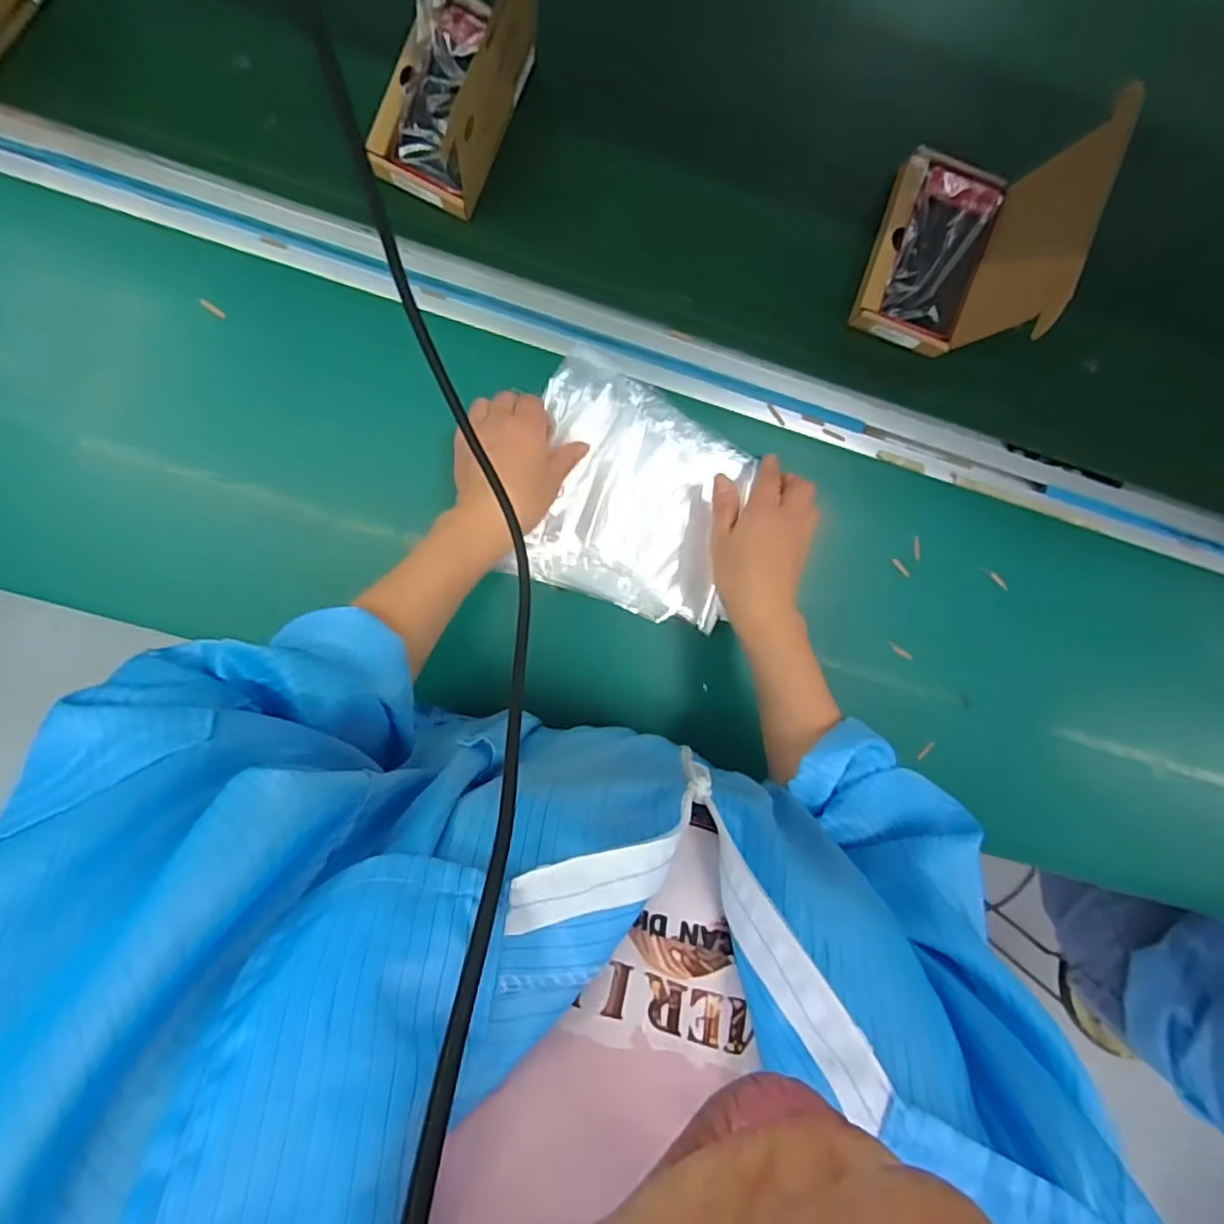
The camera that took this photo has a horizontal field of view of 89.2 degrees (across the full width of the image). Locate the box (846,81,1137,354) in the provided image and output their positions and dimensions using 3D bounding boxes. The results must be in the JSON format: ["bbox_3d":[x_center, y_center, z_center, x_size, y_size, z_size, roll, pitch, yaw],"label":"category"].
[{"bbox_3d":[0.261,-0.278,0.443,0.094,0.114,0.141,20,95,-6],"label":"box"}]

